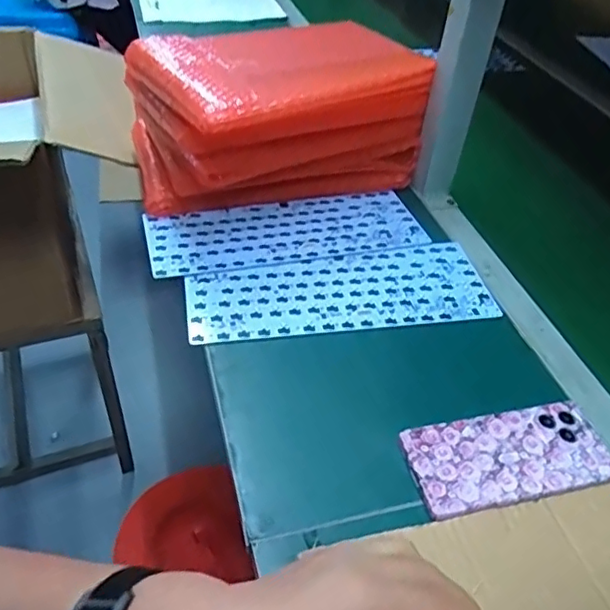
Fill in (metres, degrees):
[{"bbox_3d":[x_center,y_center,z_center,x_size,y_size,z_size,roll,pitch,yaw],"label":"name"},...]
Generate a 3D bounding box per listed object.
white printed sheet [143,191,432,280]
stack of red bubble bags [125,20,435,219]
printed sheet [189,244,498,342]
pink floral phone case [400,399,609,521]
[{"bbox_3d":[-0.019,-0.085,0.673,0.308,0.007,0.112,-9,45,-16],"label":"white printed sheet"},{"bbox_3d":[-0.032,-0.219,0.703,0.309,0.157,0.190,-19,48,-24],"label":"stack of red bubble bags"},{"bbox_3d":[0.036,-0.016,0.607,0.305,0.005,0.112,-5,44,-11],"label":"printed sheet"},{"bbox_3d":[0.162,0.118,0.467,0.163,0.004,0.077,-7,44,-13],"label":"pink floral phone case"}]

